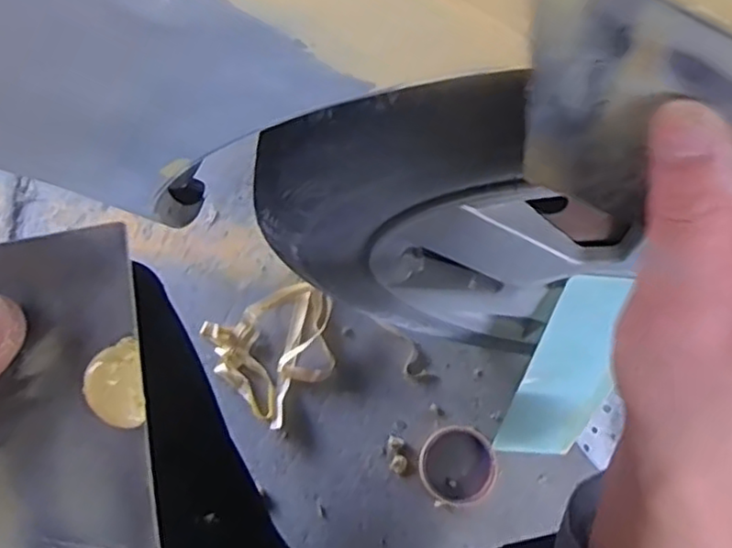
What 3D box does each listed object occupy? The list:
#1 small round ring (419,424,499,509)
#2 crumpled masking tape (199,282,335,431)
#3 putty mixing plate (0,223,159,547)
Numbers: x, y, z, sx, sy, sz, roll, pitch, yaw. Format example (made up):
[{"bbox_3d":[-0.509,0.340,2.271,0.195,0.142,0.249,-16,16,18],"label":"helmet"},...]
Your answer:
[{"bbox_3d":[0.109,0.227,0.792,0.088,0.015,0.087,0,76,0],"label":"small round ring"},{"bbox_3d":[-0.108,0.082,0.826,0.156,0.019,0.145,-44,80,-10],"label":"crumpled masking tape"},{"bbox_3d":[-0.102,0.052,0.213,0.072,0.010,0.126,-7,88,18],"label":"putty mixing plate"}]

